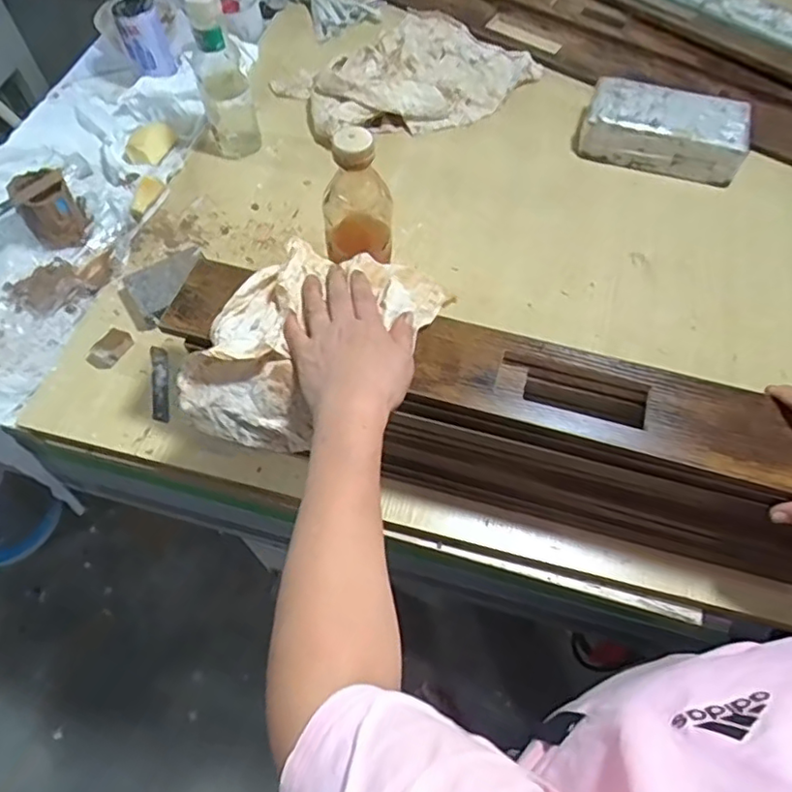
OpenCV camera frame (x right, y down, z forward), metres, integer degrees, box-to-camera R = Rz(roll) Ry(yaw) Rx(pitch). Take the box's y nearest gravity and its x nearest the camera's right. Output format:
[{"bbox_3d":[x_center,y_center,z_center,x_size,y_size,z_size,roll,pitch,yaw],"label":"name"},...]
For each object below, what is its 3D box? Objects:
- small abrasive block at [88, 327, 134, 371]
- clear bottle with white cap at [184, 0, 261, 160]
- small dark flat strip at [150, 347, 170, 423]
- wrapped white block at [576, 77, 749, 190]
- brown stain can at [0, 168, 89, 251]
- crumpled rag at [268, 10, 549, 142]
[{"bbox_3d":[-0.321,-0.053,0.689,0.031,0.017,0.051,37,68,19],"label":"small abrasive block"},{"bbox_3d":[-0.223,-0.406,0.777,0.056,0.191,0.070,-16,62,-8],"label":"clear bottle with white cap"},{"bbox_3d":[-0.260,-0.014,0.676,0.019,0.005,0.097,-11,61,-5],"label":"small dark flat strip"},{"bbox_3d":[0.366,-0.369,0.841,0.219,0.072,0.097,14,62,8],"label":"wrapped white block"},{"bbox_3d":[-0.439,-0.236,0.767,0.075,0.075,0.075,-11,61,-5],"label":"brown stain can"},{"bbox_3d":[0.017,-0.491,0.919,0.355,0.064,0.251,-36,66,-17],"label":"crumpled rag"}]

